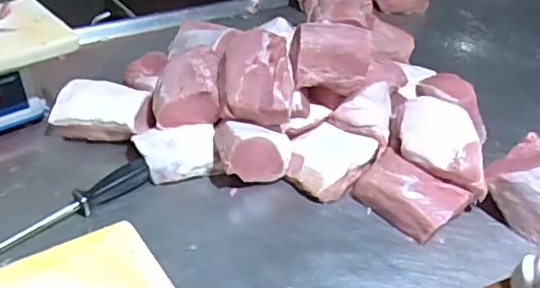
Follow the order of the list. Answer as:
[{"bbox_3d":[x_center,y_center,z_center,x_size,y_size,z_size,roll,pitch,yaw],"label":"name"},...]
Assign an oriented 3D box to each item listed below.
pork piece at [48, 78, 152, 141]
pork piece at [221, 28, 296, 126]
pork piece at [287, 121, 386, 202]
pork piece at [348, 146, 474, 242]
[{"bbox_3d":[-0.289,-0.054,1.018,0.176,0.070,0.104,9,36,4],"label":"pork piece"},{"bbox_3d":[-0.022,-0.117,0.966,0.118,0.083,0.166,2,36,-5],"label":"pork piece"},{"bbox_3d":[0.097,0.026,0.966,0.122,0.052,0.150,31,43,30],"label":"pork piece"},{"bbox_3d":[0.218,0.081,0.895,0.150,0.056,0.101,31,43,30],"label":"pork piece"}]

